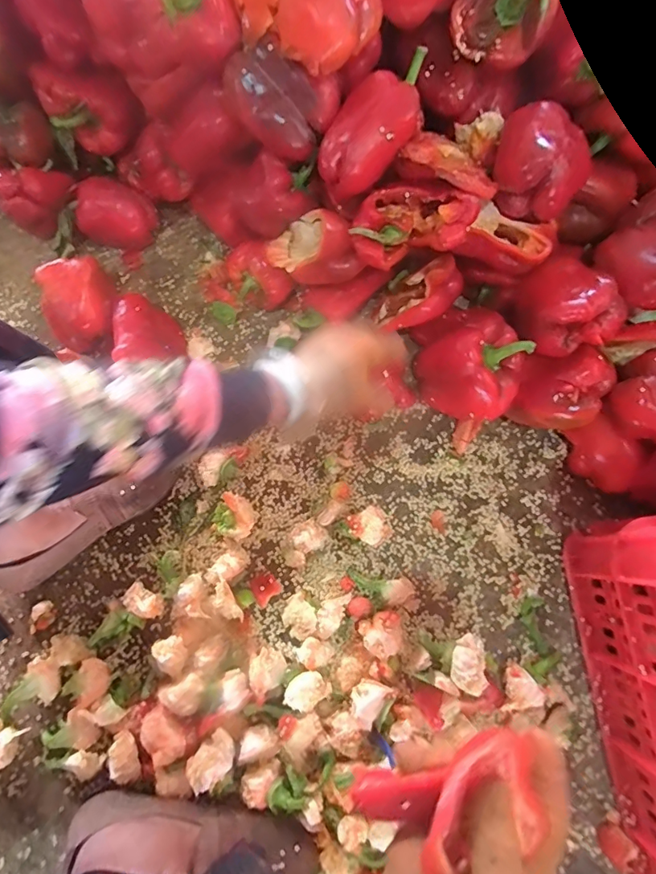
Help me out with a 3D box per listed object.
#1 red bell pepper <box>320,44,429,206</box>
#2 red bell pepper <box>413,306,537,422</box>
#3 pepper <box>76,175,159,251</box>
[{"bbox_3d":[0.052,-0.308,0.447,0.072,0.058,0.153,39,98,11],"label":"red bell pepper"},{"bbox_3d":[0.166,-0.074,0.525,0.100,0.113,0.106,0,78,2],"label":"red bell pepper"},{"bbox_3d":[-0.278,-0.296,0.614,0.091,0.073,0.068,6,78,4],"label":"pepper"}]

